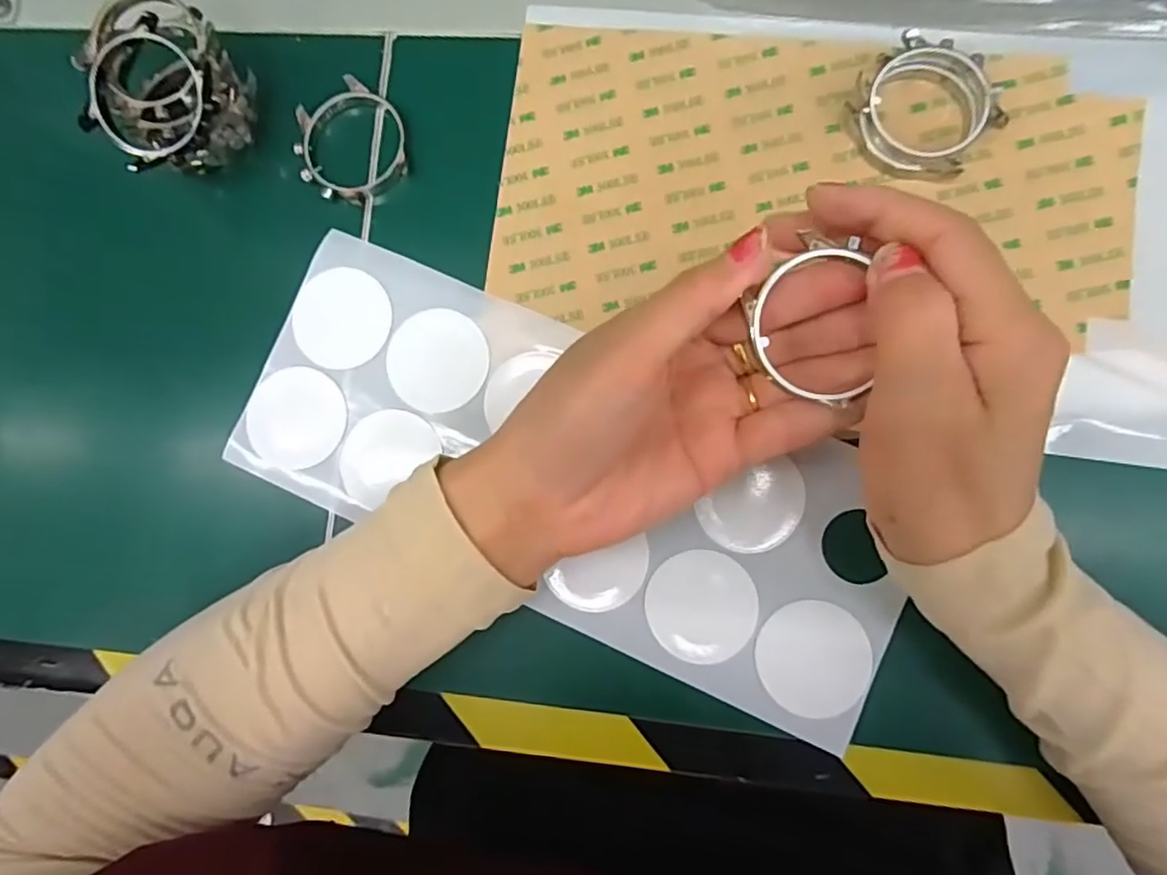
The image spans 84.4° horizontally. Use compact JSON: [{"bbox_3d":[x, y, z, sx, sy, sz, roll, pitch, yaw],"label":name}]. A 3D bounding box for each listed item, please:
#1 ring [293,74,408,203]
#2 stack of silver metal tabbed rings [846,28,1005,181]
[{"bbox_3d":[-0.103,-0.129,0.282,0.048,0.008,0.048,-1,84,5],"label":"ring"},{"bbox_3d":[0.135,-0.132,0.257,0.054,0.014,0.048,39,89,8],"label":"stack of silver metal tabbed rings"}]

